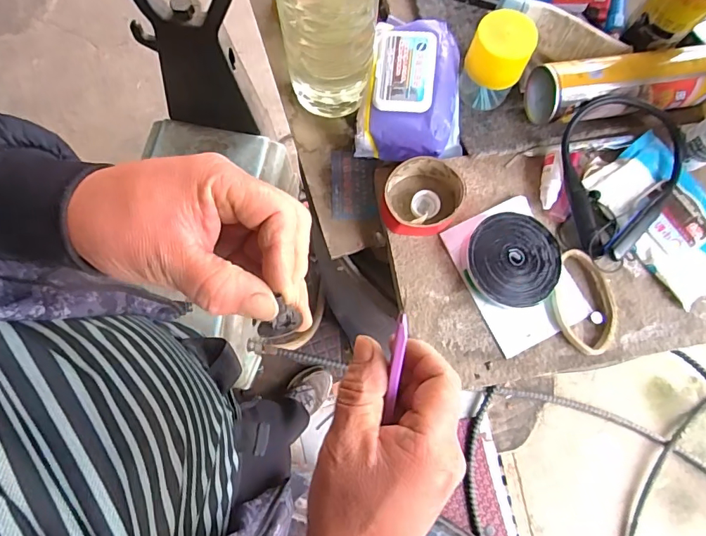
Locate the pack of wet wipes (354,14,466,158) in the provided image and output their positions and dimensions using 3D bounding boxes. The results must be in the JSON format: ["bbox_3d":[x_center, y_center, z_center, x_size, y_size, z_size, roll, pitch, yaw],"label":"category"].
[{"bbox_3d":[0.072,-0.196,0.499,0.112,0.058,0.158,11,76,3],"label":"pack of wet wipes"}]

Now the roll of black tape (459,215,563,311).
[{"bbox_3d":[0.165,-0.009,0.465,0.094,0.026,0.094,0,76,0],"label":"roll of black tape"}]

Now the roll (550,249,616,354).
[{"bbox_3d":[0.240,0.035,0.466,0.062,0.014,0.107,-16,77,-4],"label":"roll"}]

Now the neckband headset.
[{"bbox_3d":[0.287,-0.098,0.476,0.125,0.038,0.178,14,76,3],"label":"neckband headset"}]

